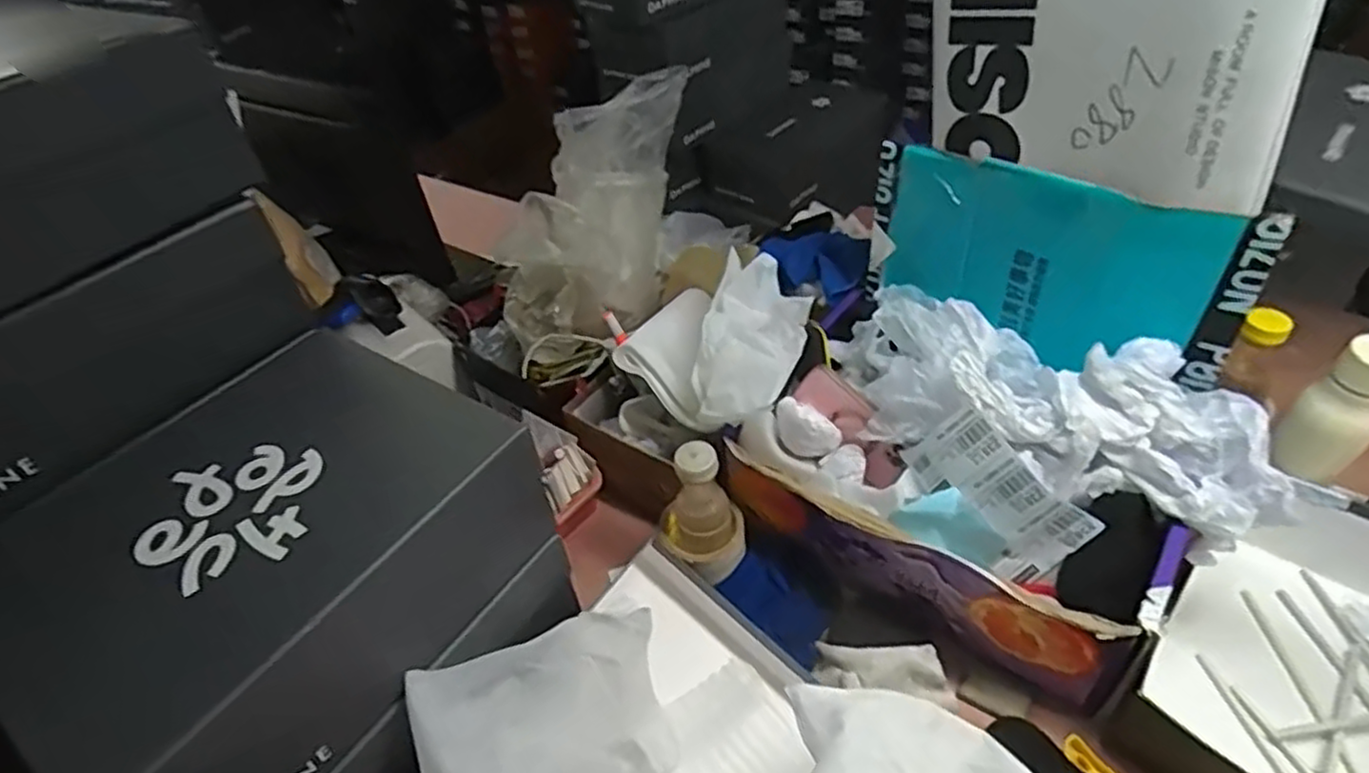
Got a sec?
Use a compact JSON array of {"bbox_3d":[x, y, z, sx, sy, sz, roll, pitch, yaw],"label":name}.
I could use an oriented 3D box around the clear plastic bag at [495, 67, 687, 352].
[{"bbox_3d":[-0.116,-0.227,0.945,0.178,0.186,0.384,21,91,28],"label":"clear plastic bag"}]

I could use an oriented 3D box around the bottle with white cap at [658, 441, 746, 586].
[{"bbox_3d":[0.020,0.123,0.714,0.080,0.158,0.083,-14,43,-7],"label":"bottle with white cap"}]

